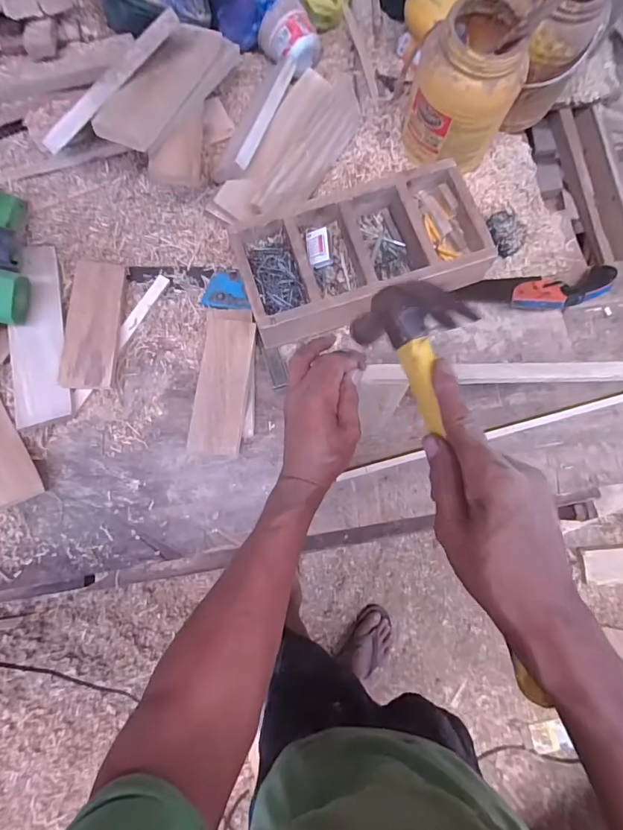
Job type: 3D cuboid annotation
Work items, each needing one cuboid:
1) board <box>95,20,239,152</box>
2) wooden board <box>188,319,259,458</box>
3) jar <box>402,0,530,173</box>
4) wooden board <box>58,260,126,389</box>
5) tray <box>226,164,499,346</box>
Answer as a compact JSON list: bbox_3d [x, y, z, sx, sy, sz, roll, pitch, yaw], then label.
[{"bbox_3d":[-0.210,-0.498,0.654,0.084,0.015,0.286,35,66,-23],"label":"board"},{"bbox_3d":[-0.133,-0.044,0.649,0.075,0.012,0.203,5,78,-3],"label":"wooden board"},{"bbox_3d":[0.244,-0.507,0.681,0.136,0.197,0.135,0,74,0],"label":"jar"},{"bbox_3d":[-0.335,-0.143,0.665,0.072,0.020,0.207,4,75,-17],"label":"wooden board"},{"bbox_3d":[0.077,-0.244,0.683,0.367,0.092,0.200,-19,75,-5],"label":"tray"}]

